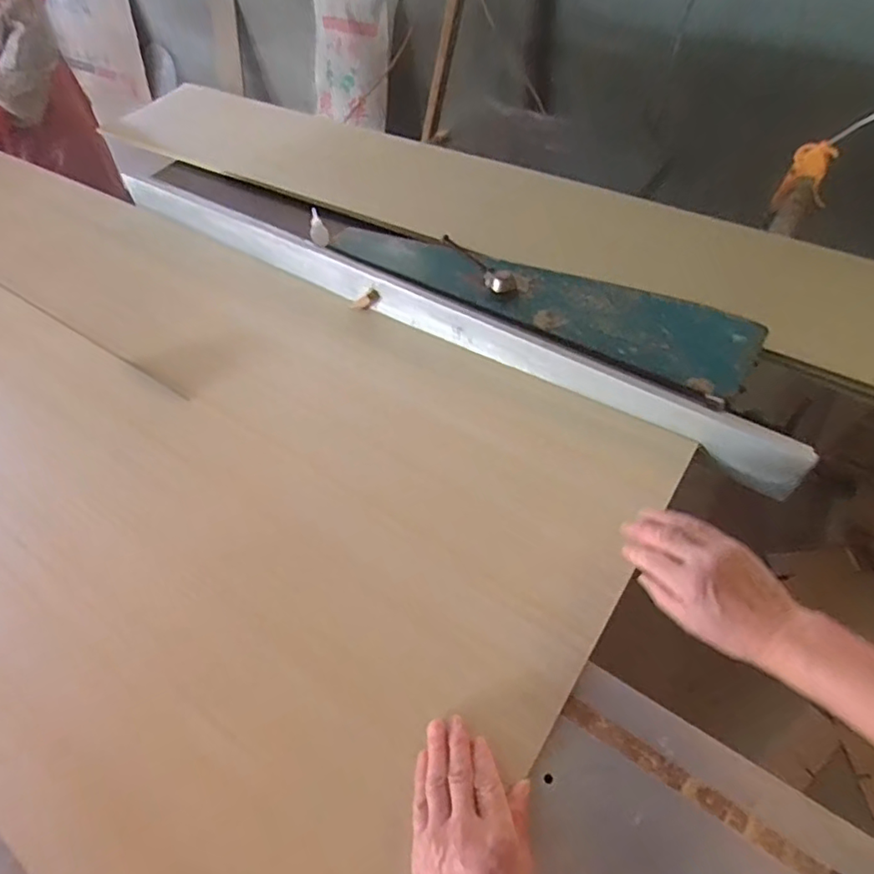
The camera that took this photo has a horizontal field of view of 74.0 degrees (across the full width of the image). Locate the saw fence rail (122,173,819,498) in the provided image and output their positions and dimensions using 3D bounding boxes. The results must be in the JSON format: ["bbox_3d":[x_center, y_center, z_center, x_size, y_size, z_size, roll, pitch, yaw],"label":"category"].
[{"bbox_3d":[-0.020,-0.183,0.788,0.978,0.057,0.060,28,60,21],"label":"saw fence rail"}]

